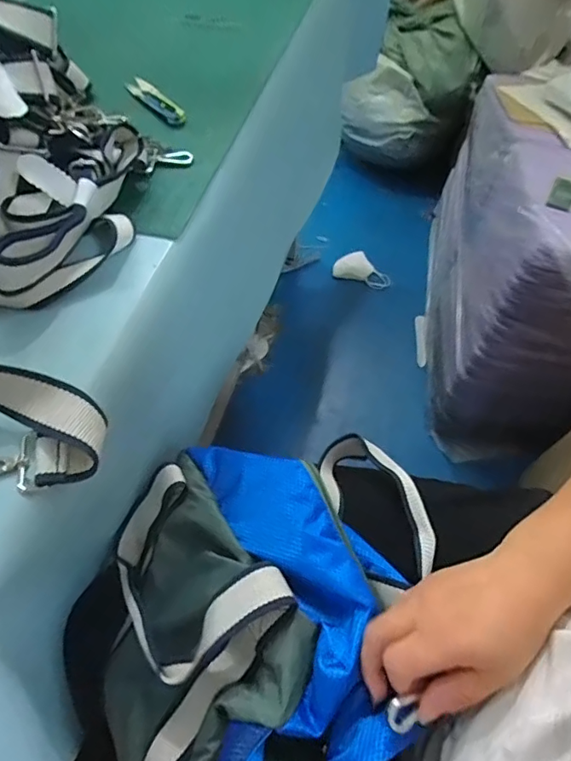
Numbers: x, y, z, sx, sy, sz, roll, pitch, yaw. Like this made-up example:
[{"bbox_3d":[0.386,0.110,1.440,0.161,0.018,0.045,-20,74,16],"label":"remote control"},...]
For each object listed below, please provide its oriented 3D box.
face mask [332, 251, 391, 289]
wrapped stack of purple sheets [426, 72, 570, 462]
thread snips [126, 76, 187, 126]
[{"bbox_3d":[0.231,-0.330,1.472,0.172,0.038,0.109,16,59,9],"label":"face mask"},{"bbox_3d":[0.553,-0.262,1.150,0.354,0.537,0.750,4,58,2],"label":"wrapped stack of purple sheets"},{"bbox_3d":[-0.153,-0.328,0.580,0.023,0.010,0.109,-36,65,-21],"label":"thread snips"}]

